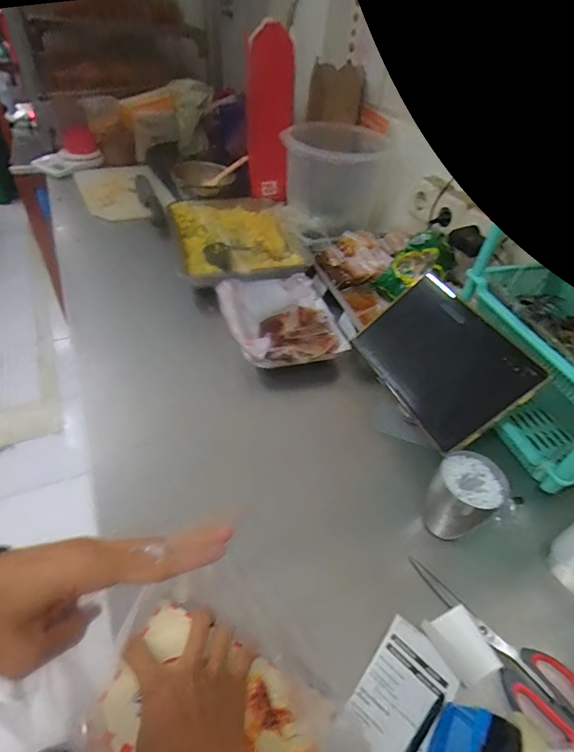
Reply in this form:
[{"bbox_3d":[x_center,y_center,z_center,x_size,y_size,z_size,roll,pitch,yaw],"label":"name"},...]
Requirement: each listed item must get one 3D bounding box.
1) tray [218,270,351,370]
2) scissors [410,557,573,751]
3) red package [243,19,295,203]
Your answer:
[{"bbox_3d":[-0.012,-0.110,0.760,0.205,0.031,0.257,-10,48,-17],"label":"tray"},{"bbox_3d":[0.215,0.279,0.425,0.069,0.009,0.196,-31,56,-32],"label":"scissors"},{"bbox_3d":[-0.047,-0.657,1.040,0.129,0.384,0.047,-5,44,-4],"label":"red package"}]

